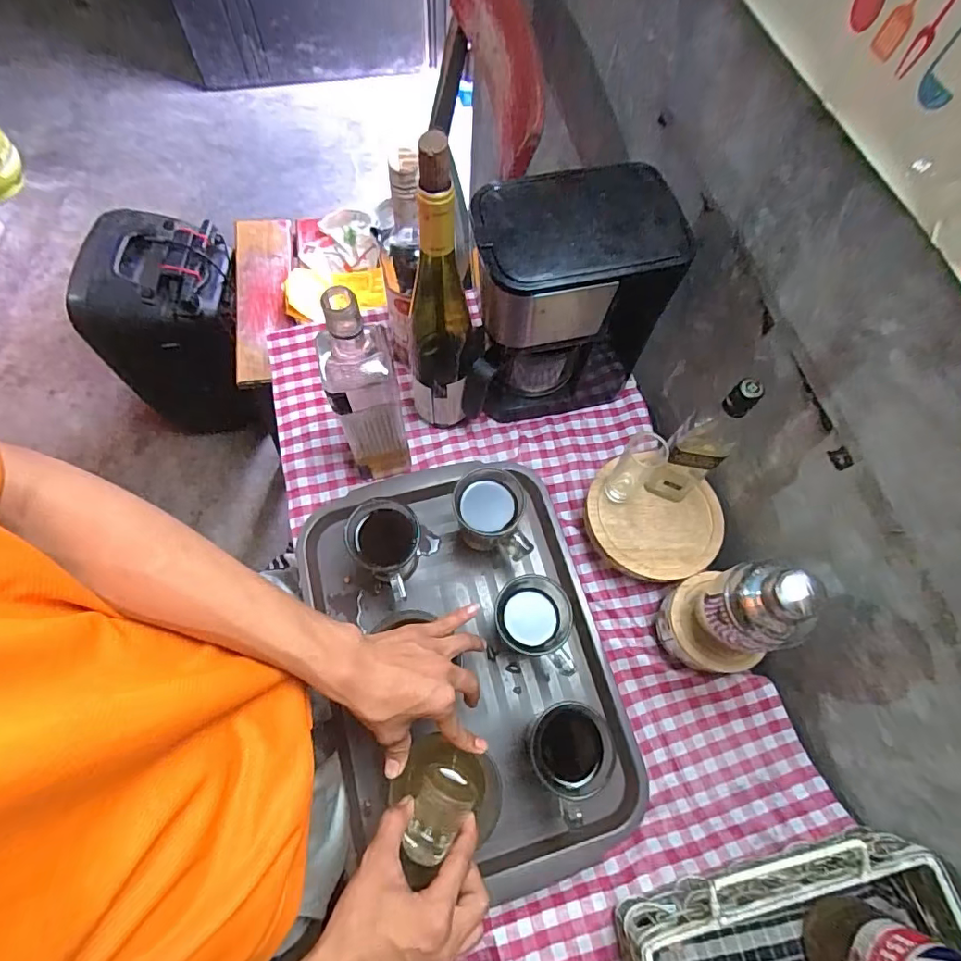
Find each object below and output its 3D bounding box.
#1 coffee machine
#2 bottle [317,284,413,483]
[{"bbox_3d":[0.084,-0.186,0.580,0.184,0.259,0.122,-8,69,-6],"label":"coffee machine"},{"bbox_3d":[-0.118,-0.085,0.522,0.067,0.280,0.065,-19,70,-10],"label":"bottle"}]

